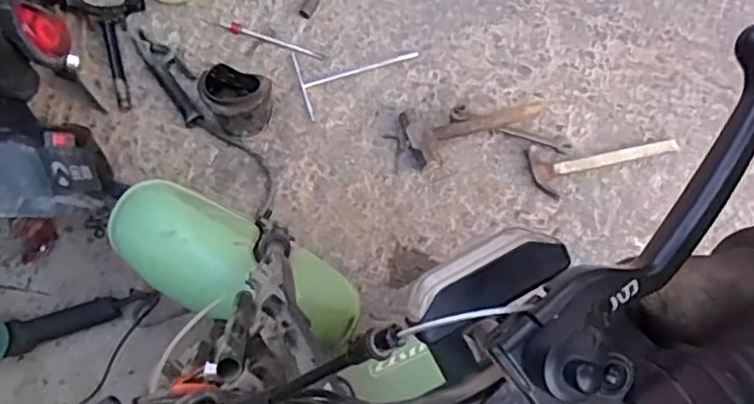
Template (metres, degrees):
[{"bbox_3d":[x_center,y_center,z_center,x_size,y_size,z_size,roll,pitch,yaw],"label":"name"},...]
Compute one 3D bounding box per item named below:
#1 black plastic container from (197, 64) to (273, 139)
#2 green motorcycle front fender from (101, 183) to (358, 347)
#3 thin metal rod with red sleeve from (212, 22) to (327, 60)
[{"bbox_3d":[-0.308,-0.212,1.355,0.152,0.149,0.105,16,74,7],"label":"black plastic container"},{"bbox_3d":[-0.229,0.095,0.943,0.409,0.174,0.160,26,75,8],"label":"green motorcycle front fender"},{"bbox_3d":[-0.262,-0.397,1.491,0.289,0.011,0.029,17,74,7],"label":"thin metal rod with red sleeve"}]

